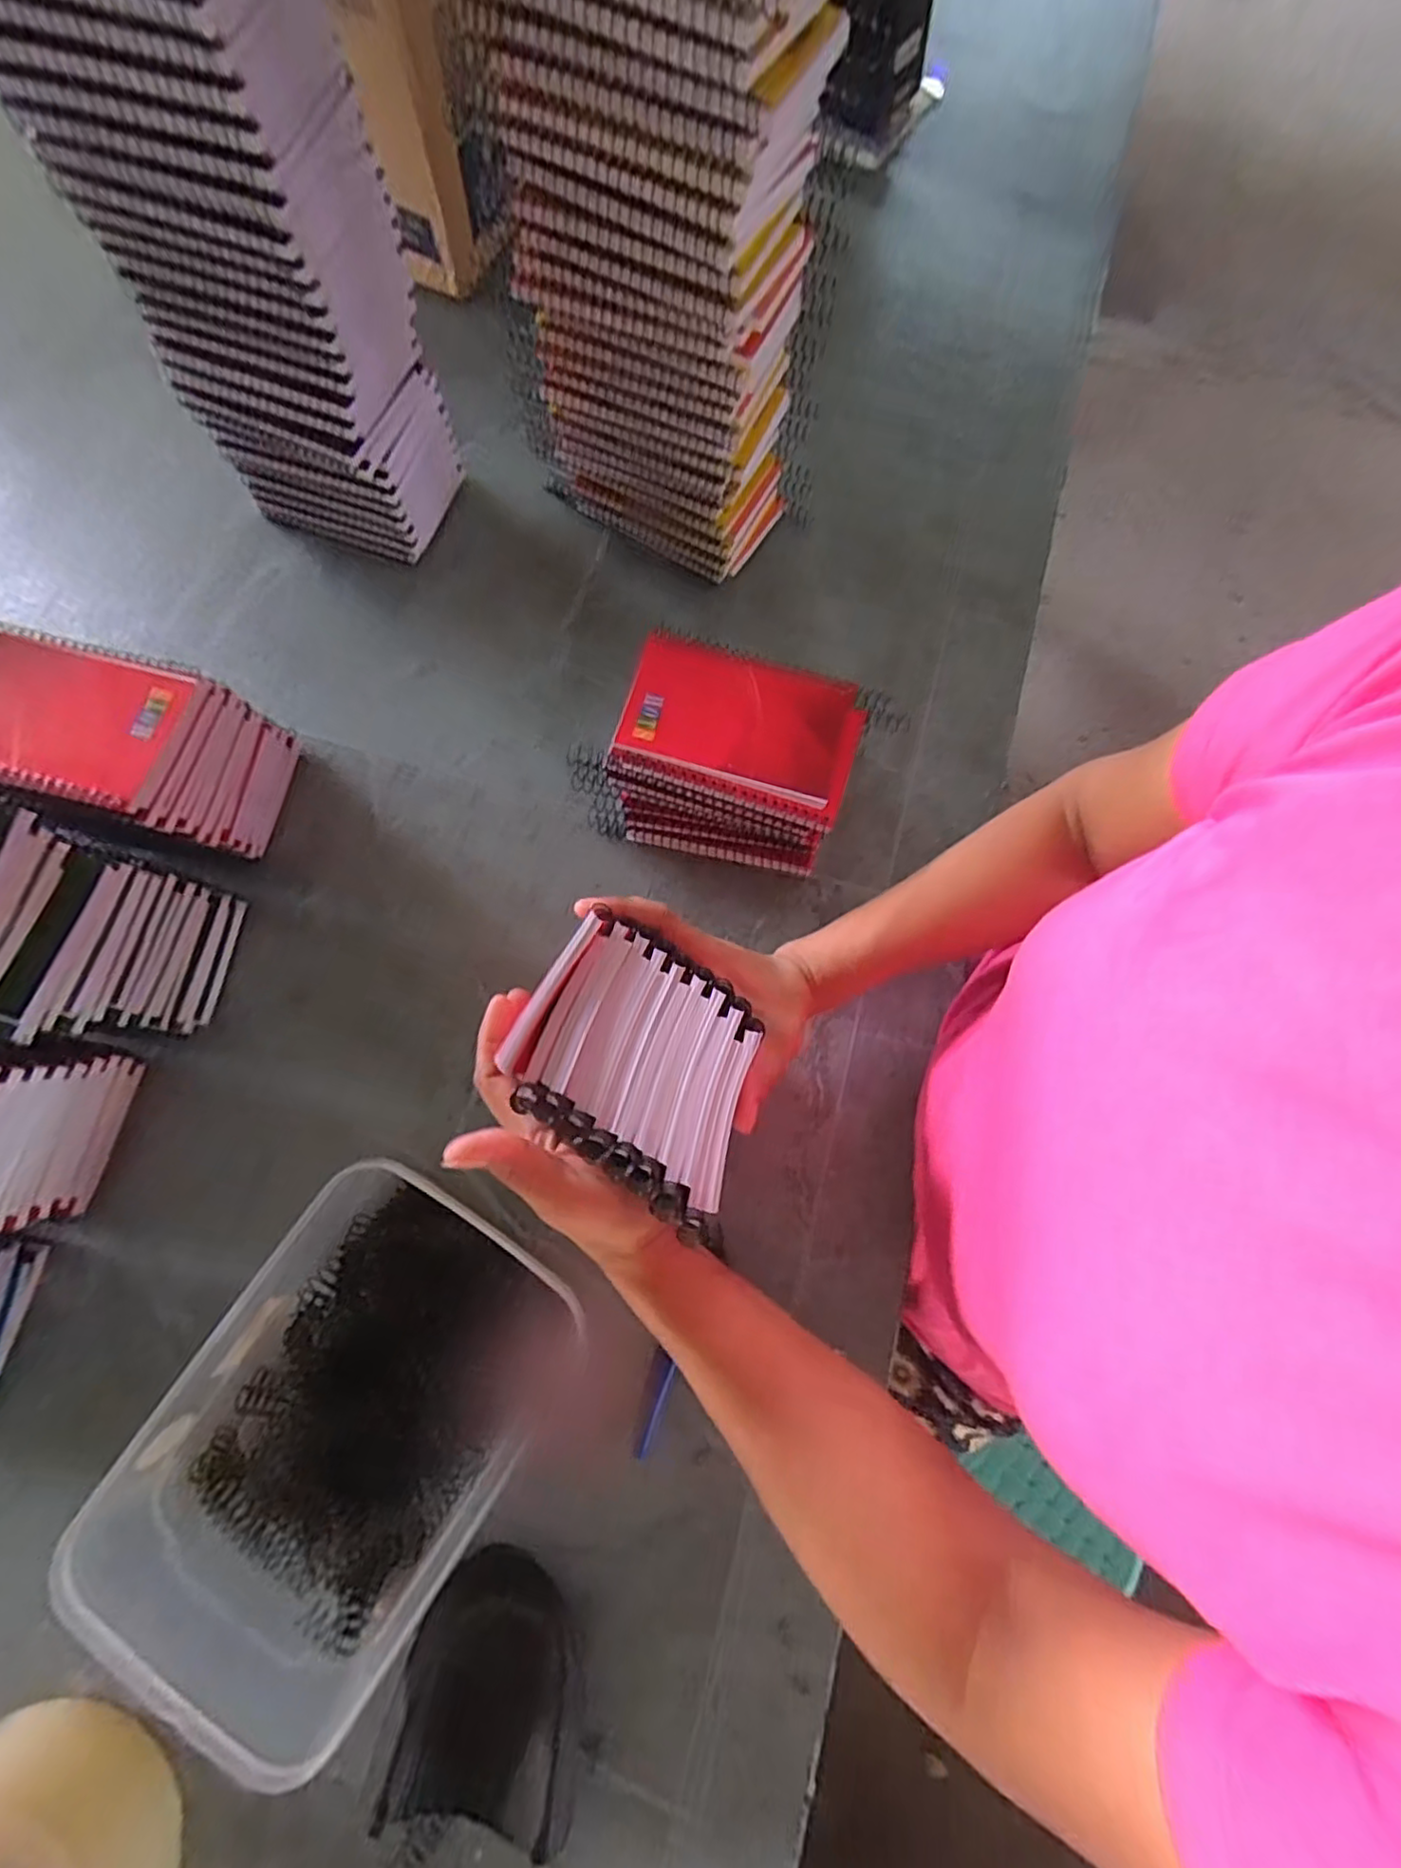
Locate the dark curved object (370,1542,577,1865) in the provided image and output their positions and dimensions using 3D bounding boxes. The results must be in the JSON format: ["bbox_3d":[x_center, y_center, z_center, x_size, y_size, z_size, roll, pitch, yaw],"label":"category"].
[{"bbox_3d":[-0.104,0.376,0.335,0.082,0.040,0.105,5,76,-1],"label":"dark curved object"}]

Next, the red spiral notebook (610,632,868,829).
[{"bbox_3d":[0.025,-0.126,0.393,0.136,0.012,0.088,19,76,3],"label":"red spiral notebook"}]

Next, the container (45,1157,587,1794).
[{"bbox_3d":[-0.187,0.260,0.346,0.166,0.067,0.216,33,77,6],"label":"container"}]

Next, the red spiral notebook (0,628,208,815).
[{"bbox_3d":[-0.347,-0.117,0.354,0.123,0.019,0.083,12,77,3],"label":"red spiral notebook"}]

